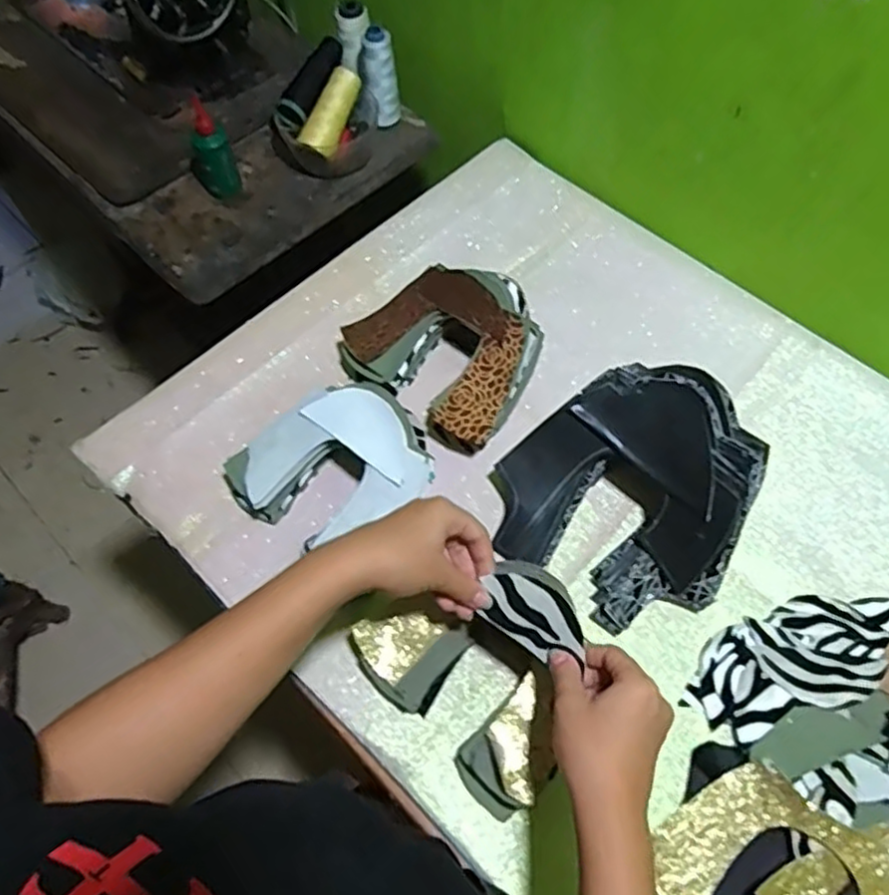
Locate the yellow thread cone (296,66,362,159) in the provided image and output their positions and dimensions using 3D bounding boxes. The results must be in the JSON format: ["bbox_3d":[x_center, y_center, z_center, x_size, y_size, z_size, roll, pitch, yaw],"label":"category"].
[{"bbox_3d":[-0.133,-0.398,0.815,0.038,0.040,0.110,22,82,13],"label":"yellow thread cone"}]

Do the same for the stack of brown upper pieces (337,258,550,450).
[{"bbox_3d":[0.006,-0.108,0.667,0.179,0.084,0.159,36,68,18],"label":"stack of brown upper pieces"}]

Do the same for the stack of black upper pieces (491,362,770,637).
[{"bbox_3d":[0.170,0.033,0.582,0.228,0.092,0.197,-34,66,-16],"label":"stack of black upper pieces"}]

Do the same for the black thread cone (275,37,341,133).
[{"bbox_3d":[-0.158,-0.437,0.815,0.043,0.036,0.128,25,80,14],"label":"black thread cone"}]

